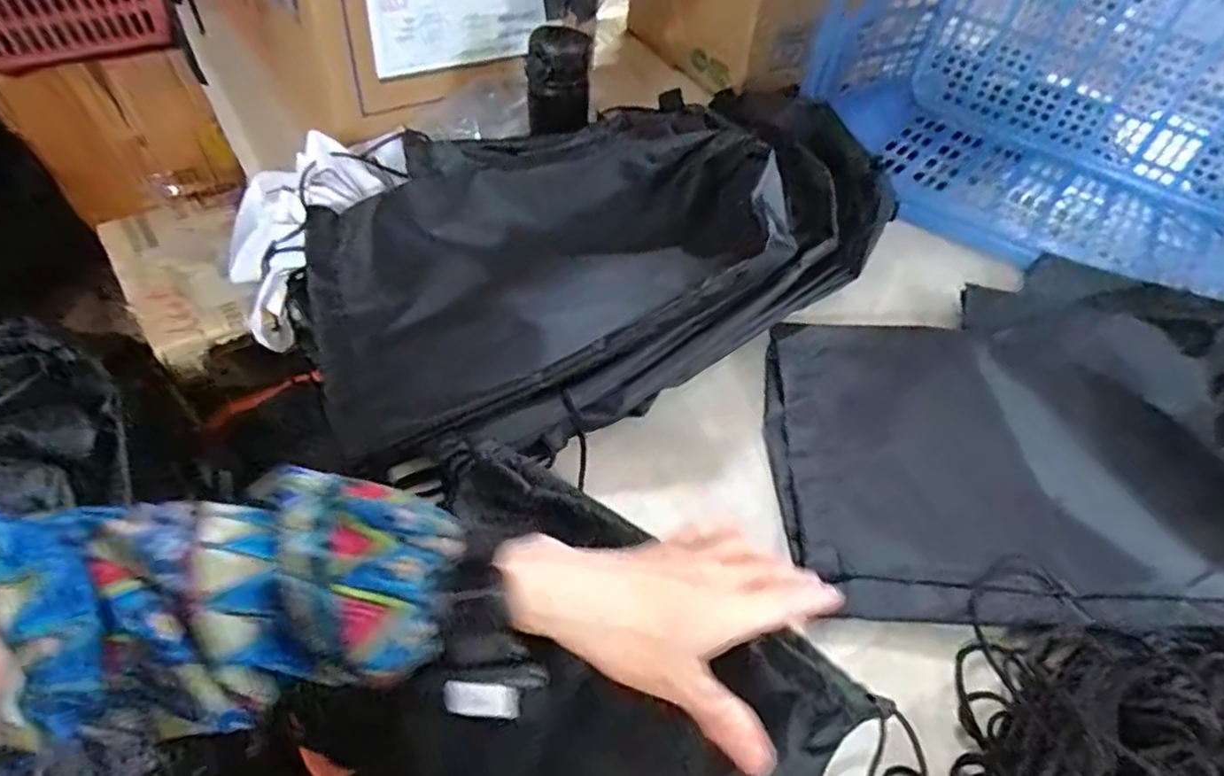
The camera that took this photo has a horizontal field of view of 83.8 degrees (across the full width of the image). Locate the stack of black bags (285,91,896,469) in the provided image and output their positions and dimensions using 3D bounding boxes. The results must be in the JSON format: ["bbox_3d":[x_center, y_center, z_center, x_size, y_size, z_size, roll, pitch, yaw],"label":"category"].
[{"bbox_3d":[0.002,-0.149,0.625,0.549,0.089,0.357,-21,55,-22],"label":"stack of black bags"}]

